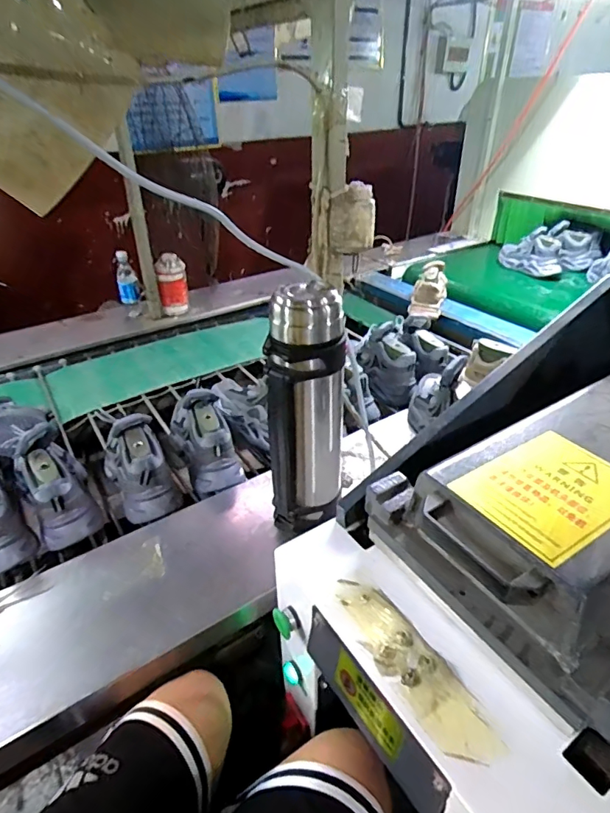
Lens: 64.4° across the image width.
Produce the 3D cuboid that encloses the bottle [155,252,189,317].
[{"bbox_3d":[-0.430,-0.380,1.585,0.093,0.205,0.076,-10,36,-12],"label":"bottle"}]

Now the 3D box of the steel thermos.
[{"bbox_3d":[0.000,0.027,0.764,0.117,0.418,0.103,2,36,4],"label":"steel thermos"}]

